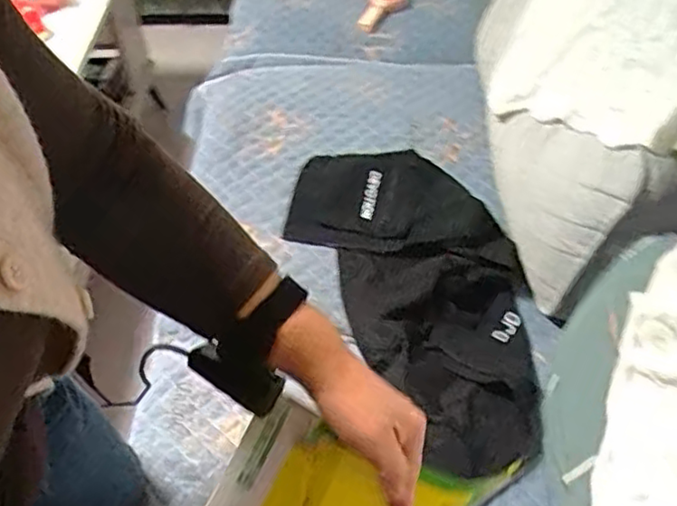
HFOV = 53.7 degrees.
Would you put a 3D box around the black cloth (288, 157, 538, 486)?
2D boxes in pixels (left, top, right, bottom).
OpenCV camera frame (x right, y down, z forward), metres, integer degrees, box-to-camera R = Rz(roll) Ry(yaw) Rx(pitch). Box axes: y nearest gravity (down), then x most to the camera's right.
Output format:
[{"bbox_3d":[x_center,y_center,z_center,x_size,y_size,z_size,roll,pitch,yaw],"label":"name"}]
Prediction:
[{"bbox_3d":[0.143,0.042,1.078,0.292,0.079,0.608,-21,52,-15],"label":"black cloth"}]

